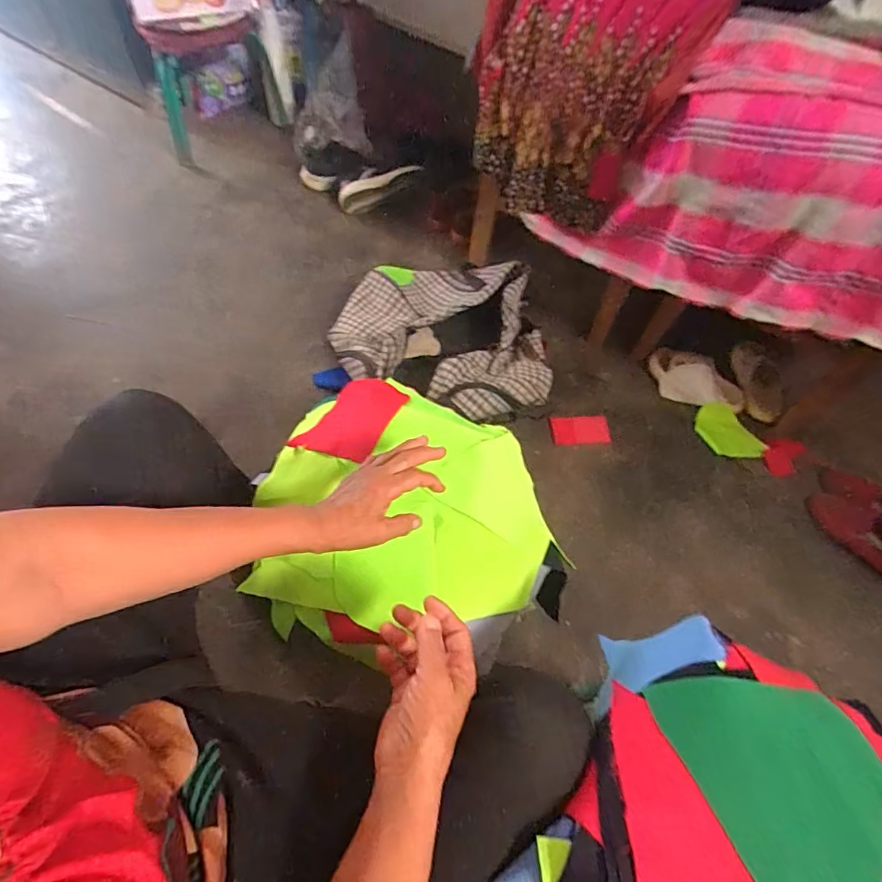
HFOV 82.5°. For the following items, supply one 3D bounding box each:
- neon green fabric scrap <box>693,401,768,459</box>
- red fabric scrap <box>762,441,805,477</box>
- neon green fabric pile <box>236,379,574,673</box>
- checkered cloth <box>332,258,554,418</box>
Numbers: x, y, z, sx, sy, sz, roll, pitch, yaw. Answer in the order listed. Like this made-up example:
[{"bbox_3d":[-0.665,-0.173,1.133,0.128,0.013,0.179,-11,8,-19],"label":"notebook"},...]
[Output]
[{"bbox_3d":[0.654,-0.016,1.146,0.115,0.018,0.153,-28,66,-21],"label":"neon green fabric scrap"},{"bbox_3d":[0.753,0.033,1.109,0.067,0.005,0.115,37,62,15],"label":"red fabric scrap"},{"bbox_3d":[-0.032,0.098,0.612,0.379,0.089,0.328,23,63,9],"label":"neon green fabric pile"},{"bbox_3d":[-0.008,-0.243,1.131,0.455,0.115,0.450,-11,61,-12],"label":"checkered cloth"}]

